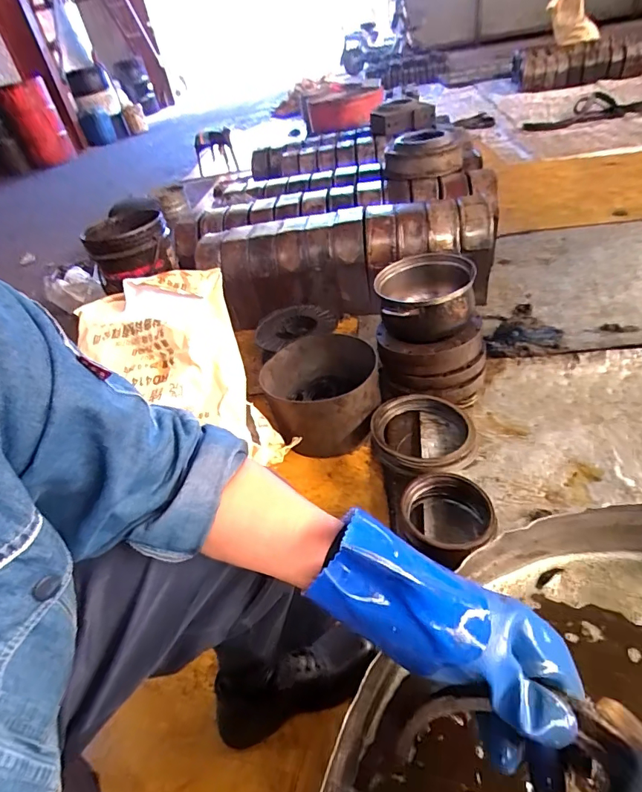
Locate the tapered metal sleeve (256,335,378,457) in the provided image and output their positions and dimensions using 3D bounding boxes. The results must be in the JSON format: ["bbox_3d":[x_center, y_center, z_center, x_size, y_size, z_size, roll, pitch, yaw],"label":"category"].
[{"bbox_3d":[0.002,-0.006,1.035,0.253,0.148,0.252,-3,40,3],"label":"tapered metal sleeve"}]

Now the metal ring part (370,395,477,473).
[{"bbox_3d":[0.212,0.075,0.938,0.213,0.044,0.217,-3,40,3],"label":"metal ring part"}]

